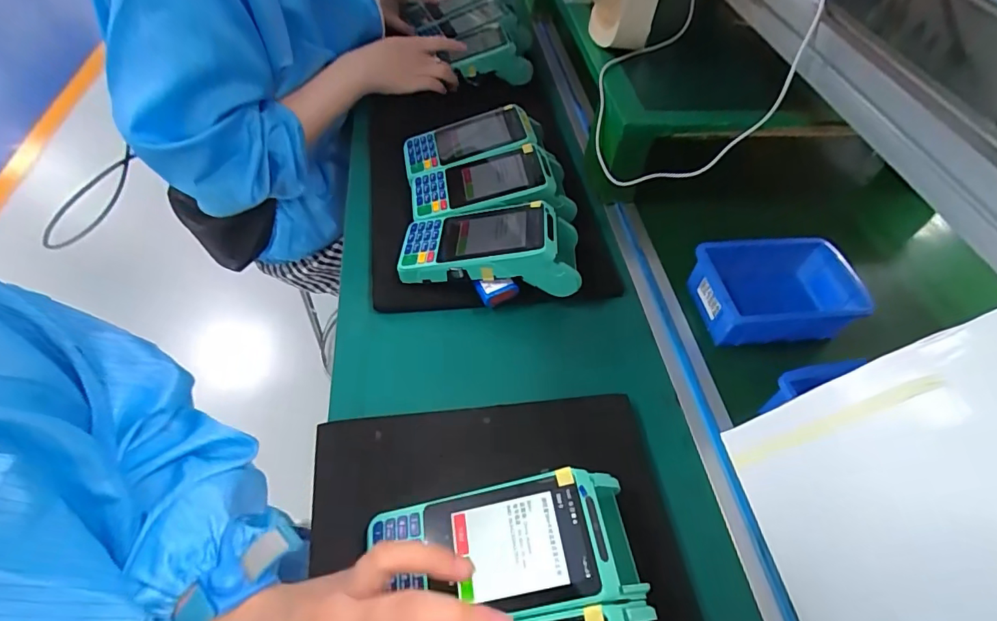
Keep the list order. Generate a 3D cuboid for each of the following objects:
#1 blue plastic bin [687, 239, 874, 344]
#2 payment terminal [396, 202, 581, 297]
[{"bbox_3d":[0.278,-0.018,0.479,0.157,0.065,0.098,-5,53,-7],"label":"blue plastic bin"},{"bbox_3d":[-0.008,-0.061,0.478,0.175,0.071,0.078,5,52,0],"label":"payment terminal"}]

